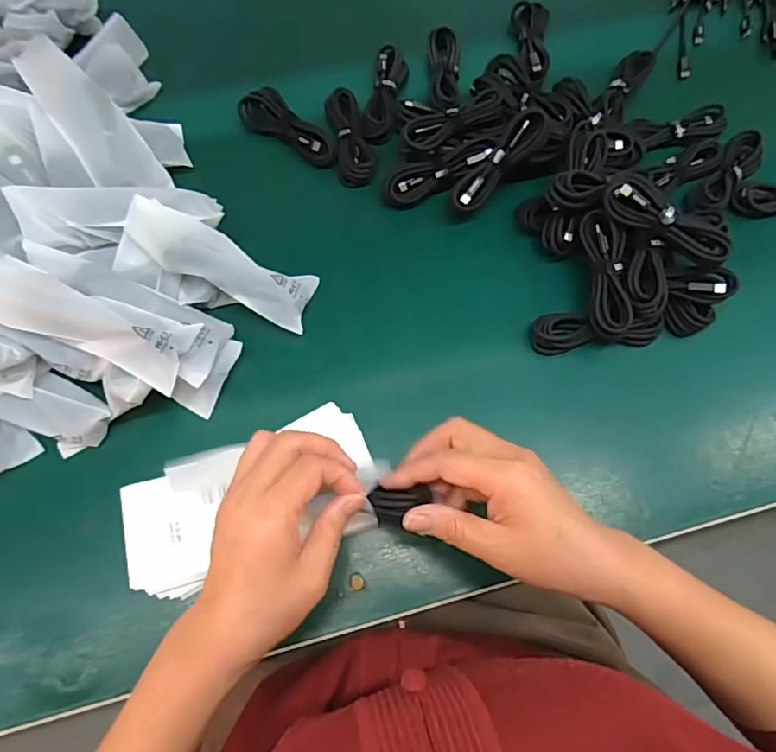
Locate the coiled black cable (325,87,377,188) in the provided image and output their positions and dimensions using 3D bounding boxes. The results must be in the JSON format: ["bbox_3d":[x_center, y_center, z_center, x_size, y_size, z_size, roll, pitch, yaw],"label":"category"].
[{"bbox_3d":[-0.037,-0.231,0.497,0.036,0.016,0.103,-12,70,-6],"label":"coiled black cable"}]

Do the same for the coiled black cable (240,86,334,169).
[{"bbox_3d":[-0.097,-0.243,0.502,0.115,0.027,0.035,35,72,11],"label":"coiled black cable"}]

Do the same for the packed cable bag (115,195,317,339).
[{"bbox_3d":[-0.135,-0.087,0.414,0.150,0.035,0.053,24,71,-11],"label":"packed cable bag"}]

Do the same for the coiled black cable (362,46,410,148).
[{"bbox_3d":[-0.002,-0.282,0.516,0.030,0.017,0.109,10,69,2],"label":"coiled black cable"}]

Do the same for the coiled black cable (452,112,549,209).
[{"bbox_3d":[0.096,-0.188,0.450,0.025,0.013,0.100,44,98,12],"label":"coiled black cable"}]

